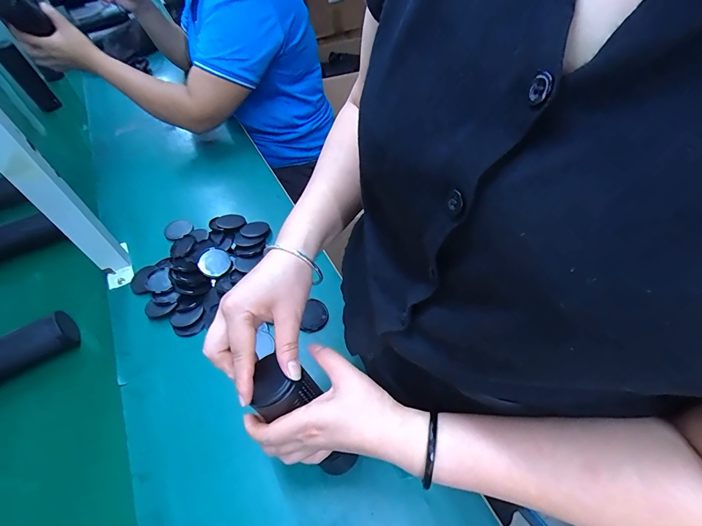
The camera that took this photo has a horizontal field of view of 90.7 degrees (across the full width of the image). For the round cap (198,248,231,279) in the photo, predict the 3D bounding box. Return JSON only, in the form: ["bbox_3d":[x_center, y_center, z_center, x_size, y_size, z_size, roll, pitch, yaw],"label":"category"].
[{"bbox_3d":[-0.225,0.001,0.572,0.051,0.011,0.051,1,69,-2],"label":"round cap"}]

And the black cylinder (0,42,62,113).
[{"bbox_3d":[-0.877,-0.501,0.942,0.055,0.224,0.052,-36,88,-22],"label":"black cylinder"}]

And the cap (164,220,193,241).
[{"bbox_3d":[-0.323,-0.062,0.648,0.052,0.008,0.047,21,57,19],"label":"cap"}]

